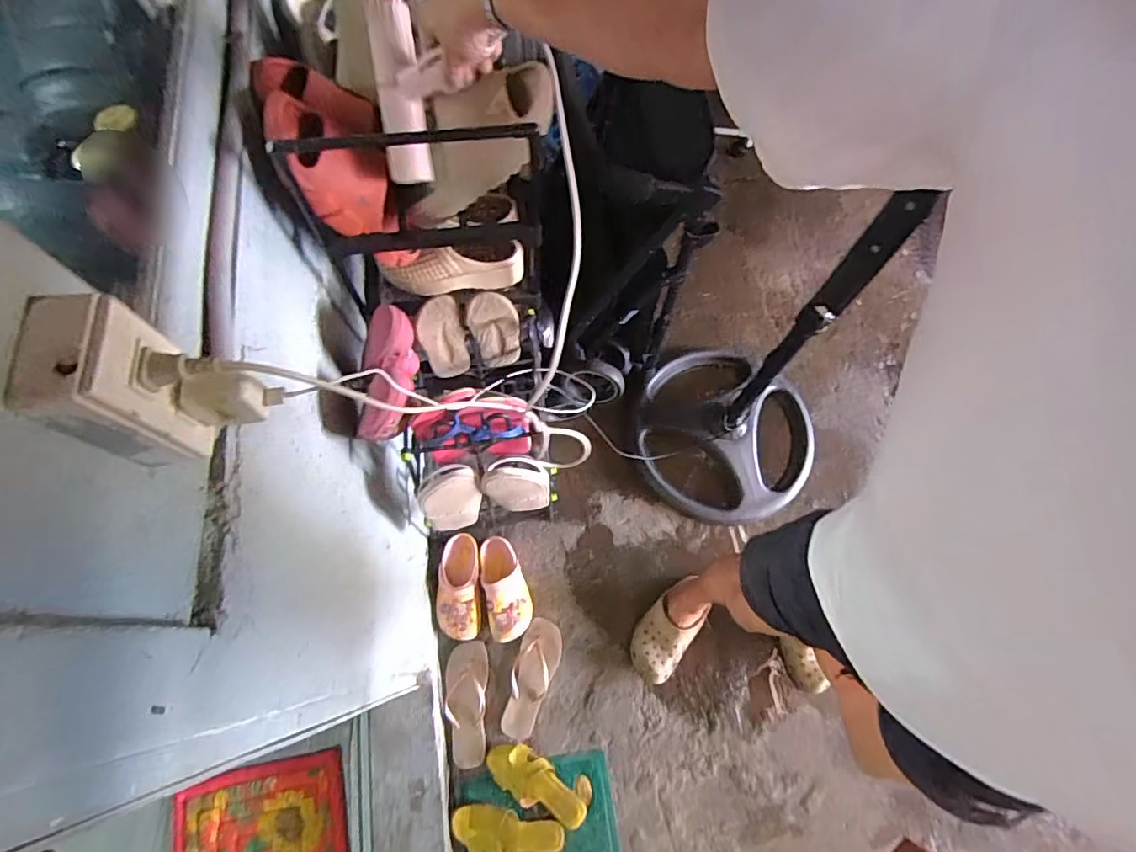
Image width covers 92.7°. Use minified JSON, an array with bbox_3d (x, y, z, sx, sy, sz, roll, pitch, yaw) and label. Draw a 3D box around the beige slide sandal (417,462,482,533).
[{"bbox_3d":[-0.211,0.128,0.987,0.107,0.224,0.068,-13,70,-7],"label":"beige slide sandal"}]

